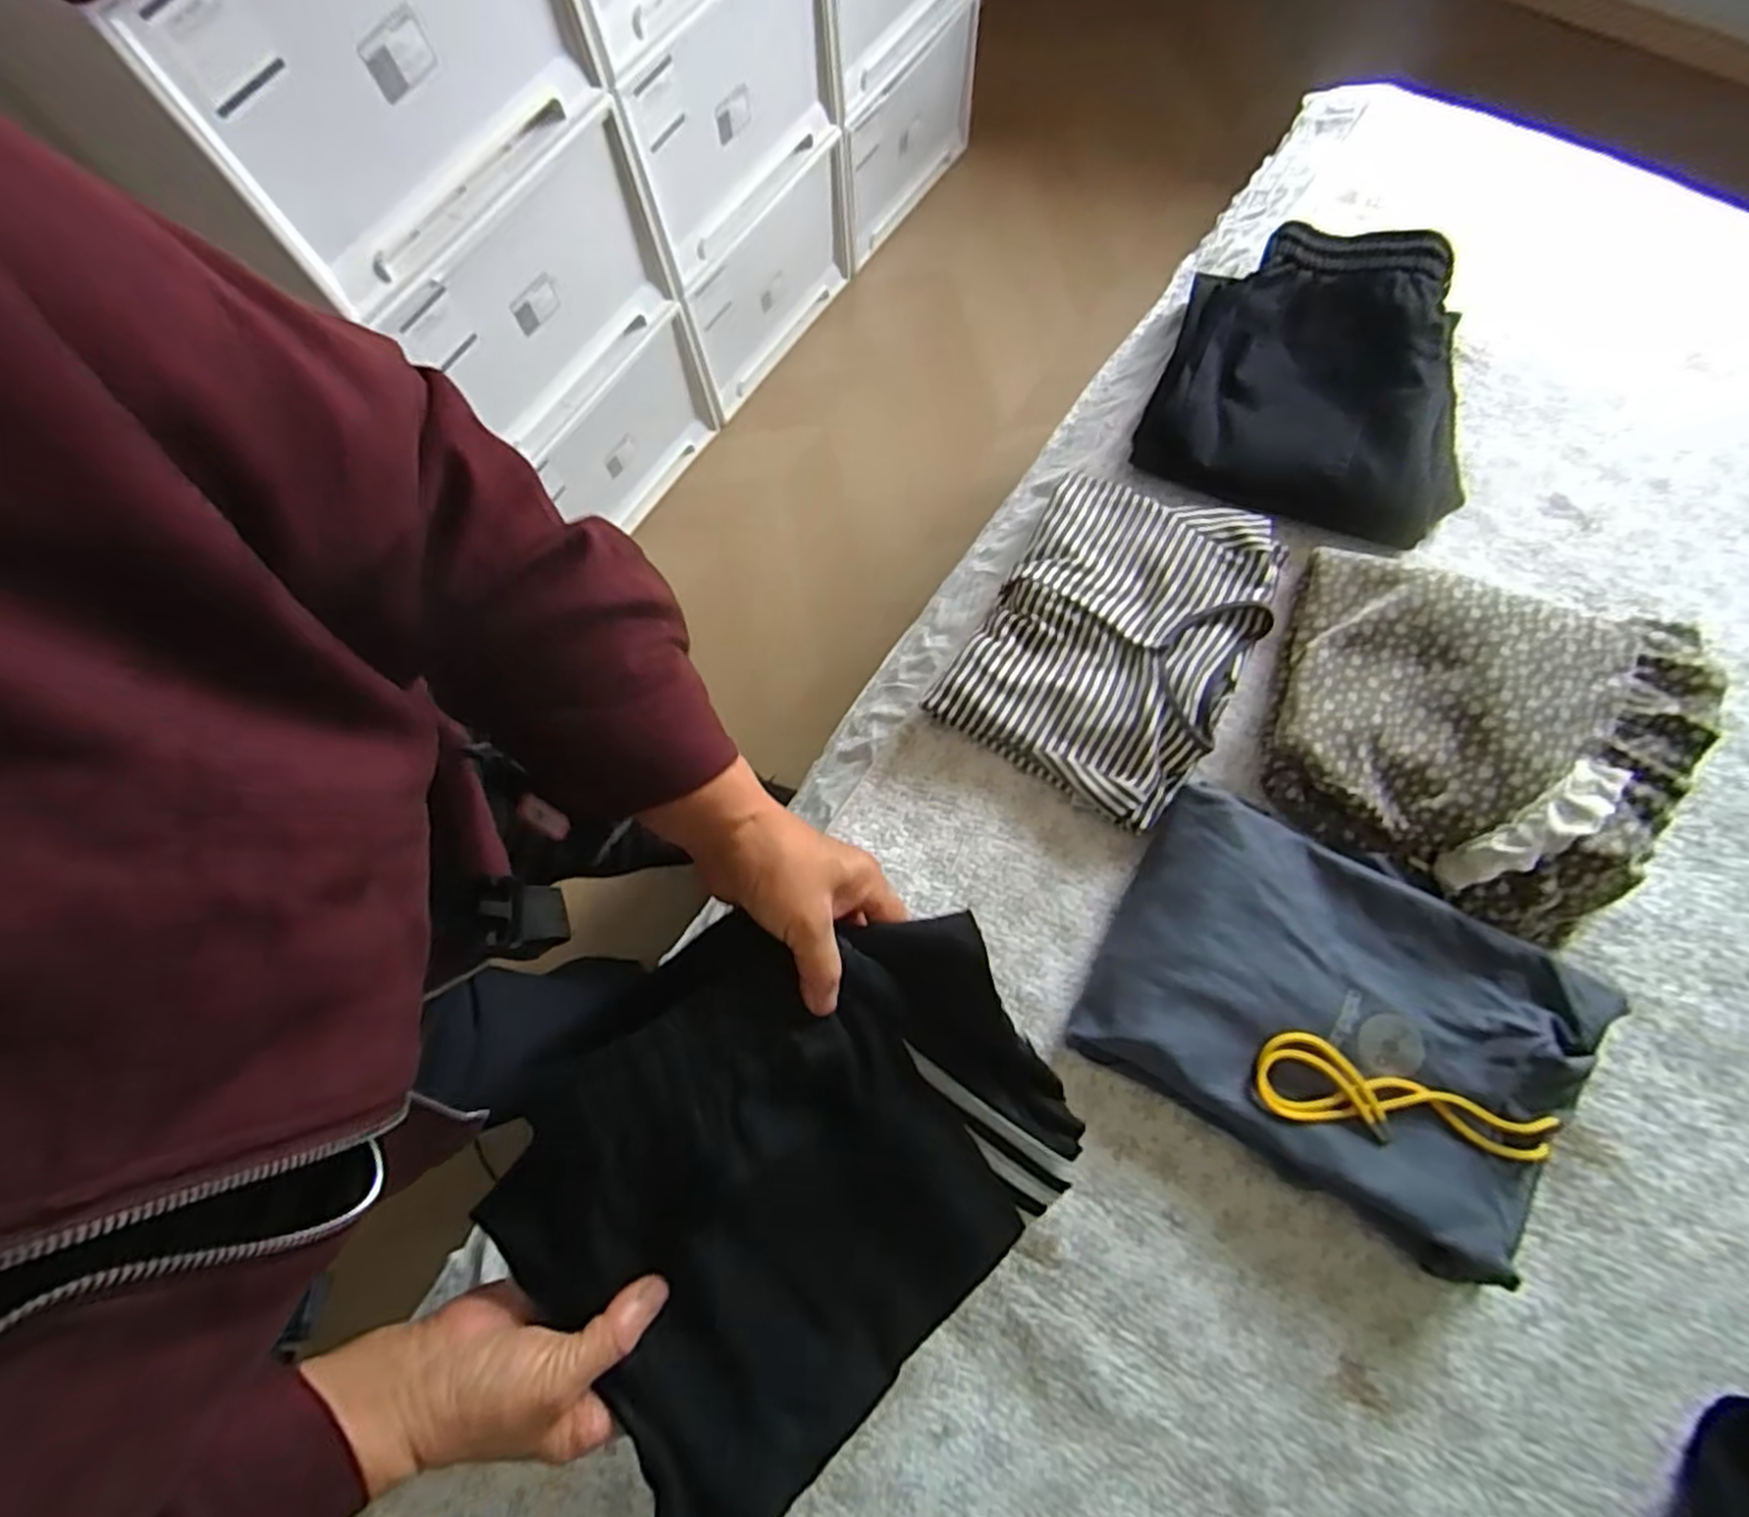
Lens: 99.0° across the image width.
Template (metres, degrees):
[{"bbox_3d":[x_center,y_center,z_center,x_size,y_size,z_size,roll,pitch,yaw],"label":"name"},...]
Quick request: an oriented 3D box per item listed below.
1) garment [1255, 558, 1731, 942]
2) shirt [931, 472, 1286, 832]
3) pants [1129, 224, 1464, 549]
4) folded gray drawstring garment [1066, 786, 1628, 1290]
[{"bbox_3d":[0.481,-0.024,0.604,0.295,0.081,0.283,21,76,8],"label":"garment"},{"bbox_3d":[0.211,-0.110,0.649,0.214,0.041,0.297,30,77,10],"label":"shirt"},{"bbox_3d":[0.420,-0.354,0.706,0.279,0.078,0.306,21,76,8],"label":"pants"},{"bbox_3d":[0.334,0.191,0.558,0.314,0.054,0.225,29,77,10],"label":"folded gray drawstring garment"}]

